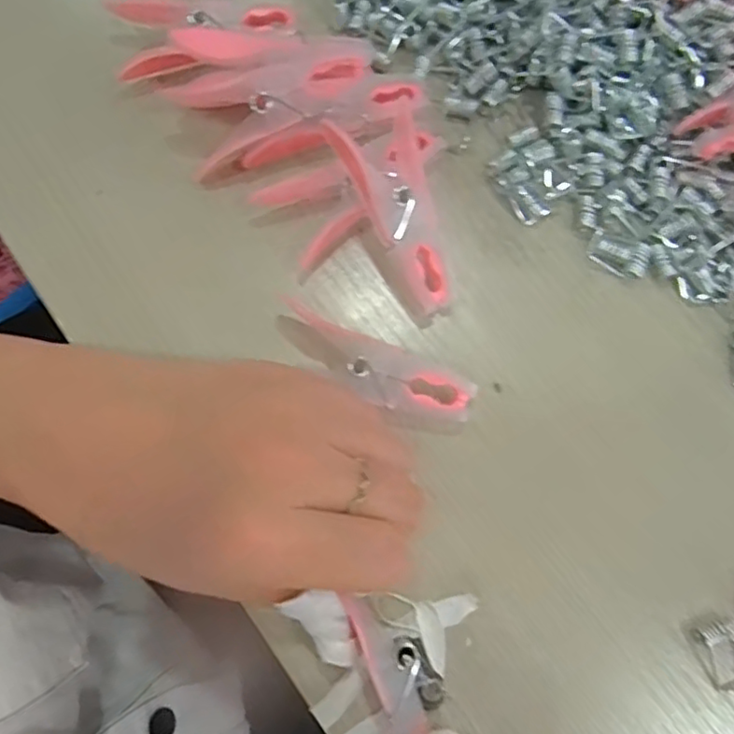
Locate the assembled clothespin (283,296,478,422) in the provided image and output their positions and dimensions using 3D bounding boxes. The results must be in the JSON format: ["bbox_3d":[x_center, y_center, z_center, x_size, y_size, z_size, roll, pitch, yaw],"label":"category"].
[{"bbox_3d":[0.002,0.000,0.225,0.076,0.016,0.023,26,76,5],"label":"assembled clothespin"}]

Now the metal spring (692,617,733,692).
[{"bbox_3d":[0.123,0.098,0.206,0.016,0.004,0.023,-20,77,-7],"label":"metal spring"}]

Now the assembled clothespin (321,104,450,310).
[{"bbox_3d":[0.013,-0.061,0.234,0.035,0.021,0.079,-20,77,-7],"label":"assembled clothespin"}]

